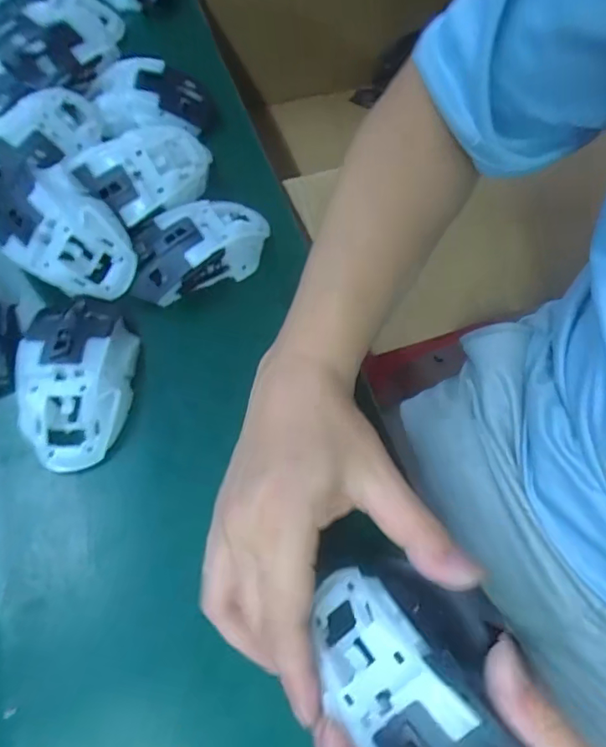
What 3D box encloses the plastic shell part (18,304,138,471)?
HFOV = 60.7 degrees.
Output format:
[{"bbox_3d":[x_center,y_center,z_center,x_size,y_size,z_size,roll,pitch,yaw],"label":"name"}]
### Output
[{"bbox_3d":[-0.147,0.002,0.341,0.067,0.043,0.119,-1,62,-6],"label":"plastic shell part"}]

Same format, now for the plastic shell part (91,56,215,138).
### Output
[{"bbox_3d":[-0.132,-0.239,0.449,0.107,0.030,0.064,-1,62,-6],"label":"plastic shell part"}]

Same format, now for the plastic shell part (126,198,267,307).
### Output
[{"bbox_3d":[-0.078,-0.096,0.393,0.118,0.046,0.066,-28,68,-18],"label":"plastic shell part"}]

